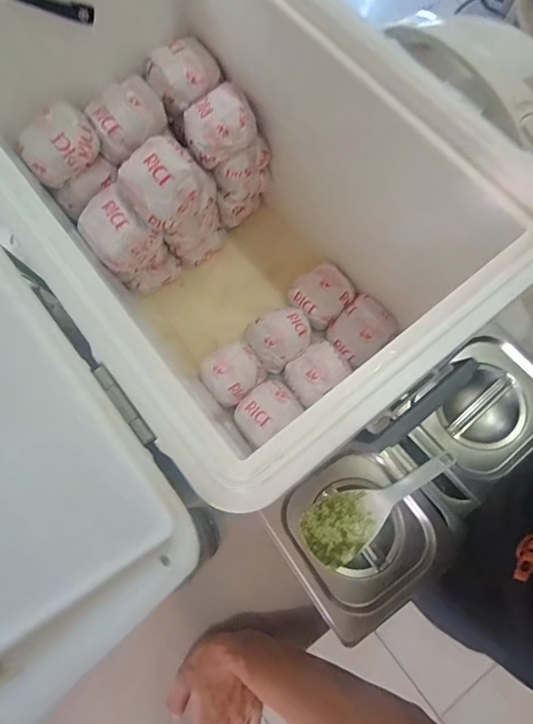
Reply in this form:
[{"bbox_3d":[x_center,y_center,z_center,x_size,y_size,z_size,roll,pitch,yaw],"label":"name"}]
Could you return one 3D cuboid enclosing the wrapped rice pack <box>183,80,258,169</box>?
[{"bbox_3d":[-0.054,-0.263,0.462,0.076,0.044,0.059,-30,76,-7],"label":"wrapped rice pack"}]

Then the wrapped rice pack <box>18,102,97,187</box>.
[{"bbox_3d":[-0.217,-0.227,0.438,0.079,0.040,0.060,-42,78,-9],"label":"wrapped rice pack"}]

